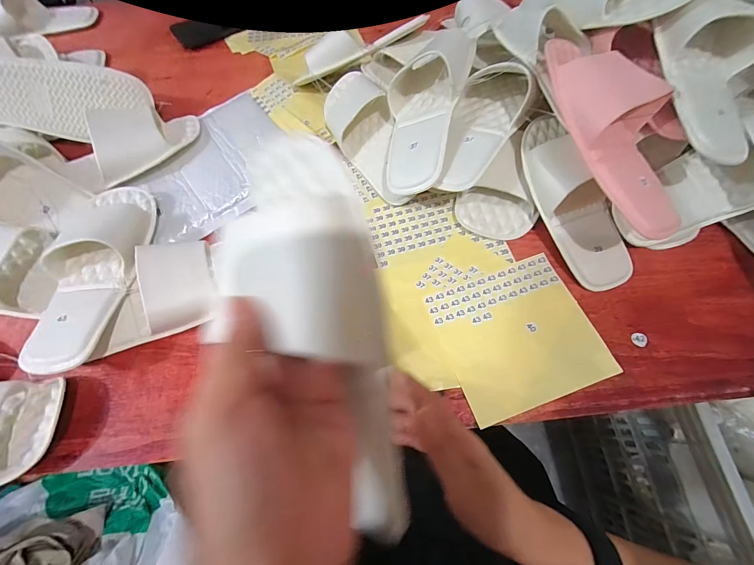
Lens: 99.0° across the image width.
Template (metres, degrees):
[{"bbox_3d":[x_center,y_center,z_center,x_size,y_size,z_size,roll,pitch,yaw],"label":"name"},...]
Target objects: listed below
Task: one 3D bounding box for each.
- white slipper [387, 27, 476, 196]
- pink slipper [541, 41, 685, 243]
[{"bbox_3d":[0.055,-0.227,0.410,0.102,0.047,0.213,7,79,40],"label":"white slipper"},{"bbox_3d":[0.250,-0.160,0.338,0.106,0.058,0.237,-18,84,-8],"label":"pink slipper"}]

